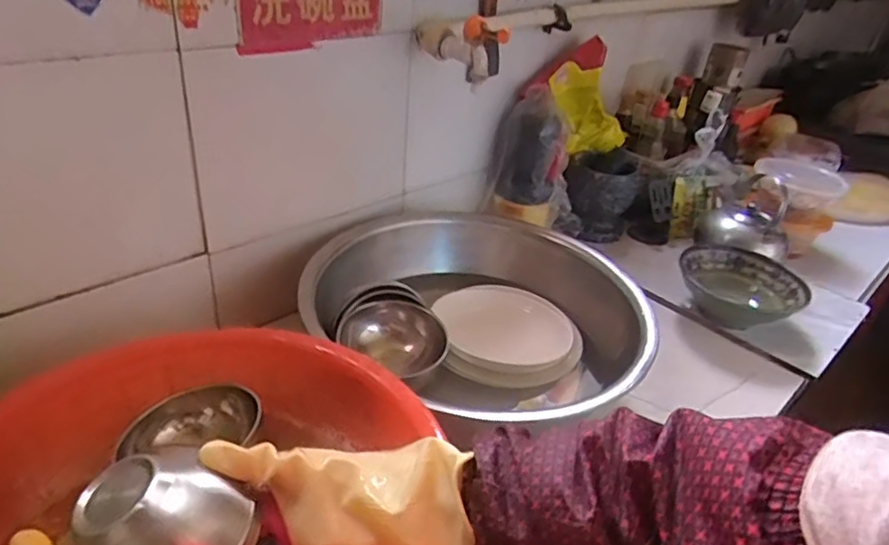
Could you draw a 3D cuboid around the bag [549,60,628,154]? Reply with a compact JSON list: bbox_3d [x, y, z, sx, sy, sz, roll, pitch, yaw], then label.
[{"bbox_3d":[0.258,-0.298,1.123,0.101,0.213,0.054,-44,44,-1],"label":"bag"}]

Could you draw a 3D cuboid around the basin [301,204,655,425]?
[{"bbox_3d":[0.042,0.075,0.836,0.434,0.144,0.434,5,31,-3],"label":"basin"}]

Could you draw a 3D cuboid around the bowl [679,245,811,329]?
[{"bbox_3d":[0.476,0.034,0.986,0.187,0.088,0.151,17,32,16],"label":"bowl"}]

